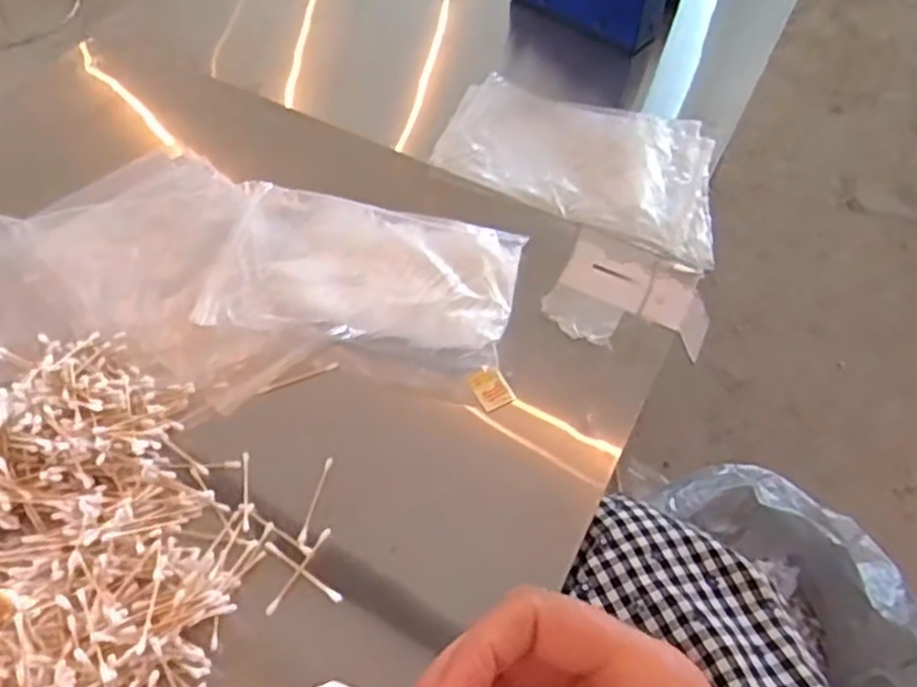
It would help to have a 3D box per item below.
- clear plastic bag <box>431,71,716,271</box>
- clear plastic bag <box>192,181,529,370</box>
[{"bbox_3d":[0.138,-0.212,0.816,0.301,0.022,0.218,16,55,7],"label":"clear plastic bag"},{"bbox_3d":[-0.091,-0.064,0.691,0.286,0.049,0.175,11,55,4],"label":"clear plastic bag"}]

